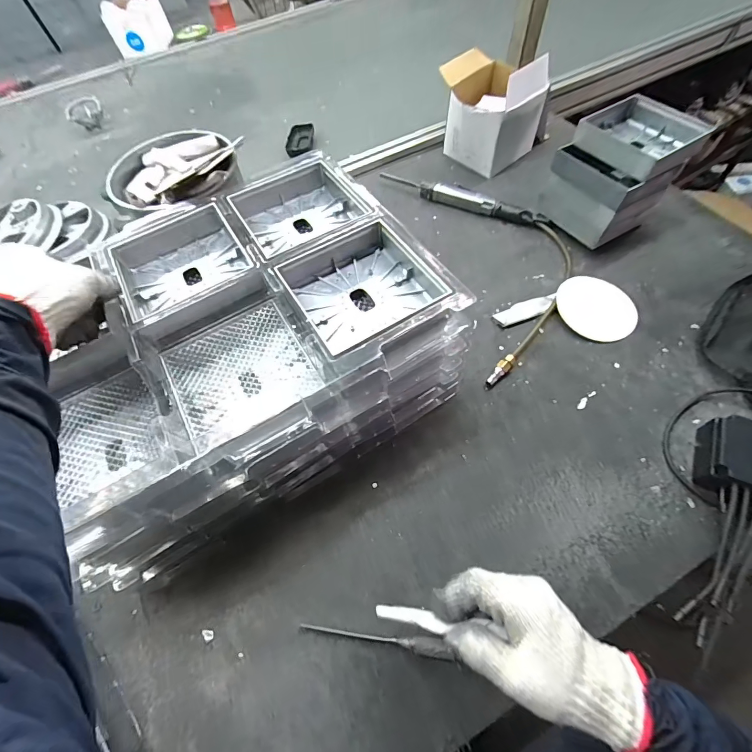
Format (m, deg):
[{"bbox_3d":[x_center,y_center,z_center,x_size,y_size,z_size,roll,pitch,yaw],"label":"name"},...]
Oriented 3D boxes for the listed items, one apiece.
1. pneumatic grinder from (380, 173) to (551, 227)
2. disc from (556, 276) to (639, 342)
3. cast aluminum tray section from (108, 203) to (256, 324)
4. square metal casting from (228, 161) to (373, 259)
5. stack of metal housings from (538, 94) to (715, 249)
[{"bbox_3d":[0.158,-0.336,0.700,0.324,0.026,0.037,23,65,16],"label":"pneumatic grinder"},{"bbox_3d":[0.332,-0.105,0.563,0.106,0.012,0.117,-30,63,-12],"label":"disc"},{"bbox_3d":[-0.227,-0.134,0.441,0.140,0.036,0.149,-29,63,-12],"label":"cast aluminum tray section"},{"bbox_3d":[-0.096,-0.207,0.466,0.149,0.037,0.155,-25,62,-10],"label":"square metal casting"},{"bbox_3d":[0.393,-0.333,0.614,0.195,0.138,0.155,-34,64,-14],"label":"stack of metal housings"}]

